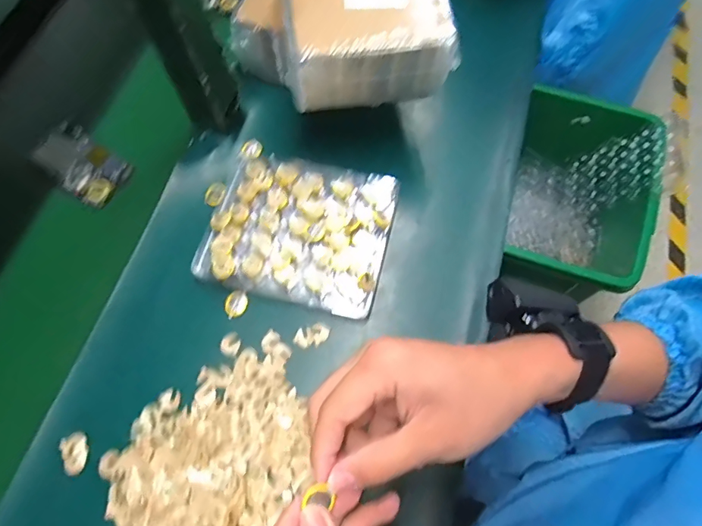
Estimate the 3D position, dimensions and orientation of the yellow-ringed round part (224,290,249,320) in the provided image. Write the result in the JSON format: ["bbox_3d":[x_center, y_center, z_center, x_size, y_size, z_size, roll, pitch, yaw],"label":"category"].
[{"bbox_3d":[-0.109,0.039,0.437,0.022,0.006,0.023,-1,67,2],"label":"yellow-ringed round part"}]

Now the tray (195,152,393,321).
[{"bbox_3d":[-0.050,-0.033,0.458,0.169,0.034,0.145,13,68,8],"label":"tray"}]

